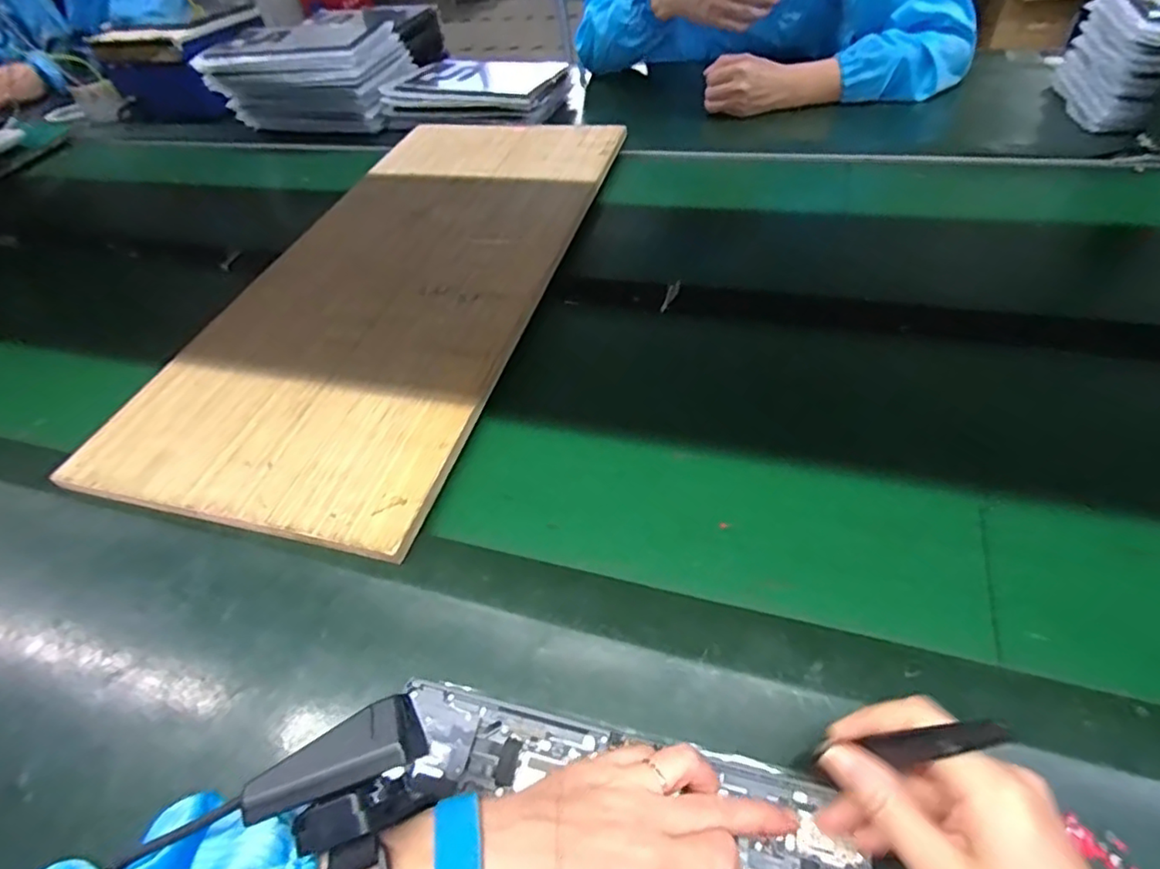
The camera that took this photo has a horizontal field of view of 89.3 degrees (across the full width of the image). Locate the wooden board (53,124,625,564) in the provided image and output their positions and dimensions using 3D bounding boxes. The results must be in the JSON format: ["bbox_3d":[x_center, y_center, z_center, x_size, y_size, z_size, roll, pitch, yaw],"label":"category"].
[{"bbox_3d":[-0.195,-0.191,0.660,0.337,0.022,0.674,11,53,14],"label":"wooden board"}]

